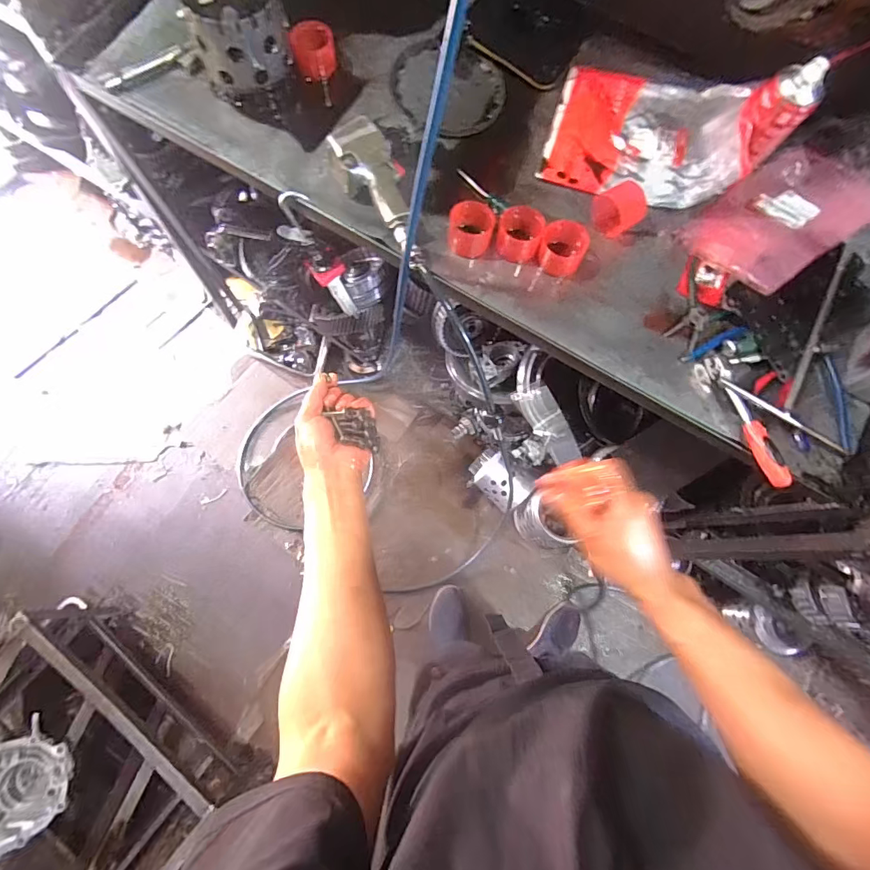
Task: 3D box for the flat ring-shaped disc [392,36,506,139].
[{"bbox_3d":[0.031,-0.600,0.799,0.203,0.021,0.187,1,78,-6],"label":"flat ring-shaped disc"}]

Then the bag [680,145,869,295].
[{"bbox_3d":[0.548,-0.348,0.716,0.312,0.035,0.171,-35,78,-9],"label":"bag"}]

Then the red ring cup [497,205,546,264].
[{"bbox_3d":[0.129,-0.310,0.710,0.066,0.050,0.065,0,75,0],"label":"red ring cup"}]

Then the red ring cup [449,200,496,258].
[{"bbox_3d":[0.054,-0.313,0.700,0.066,0.053,0.063,0,75,0],"label":"red ring cup"}]

